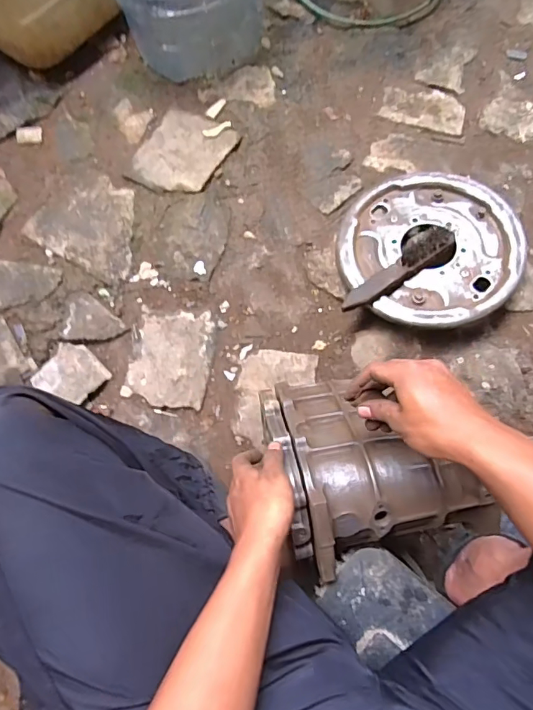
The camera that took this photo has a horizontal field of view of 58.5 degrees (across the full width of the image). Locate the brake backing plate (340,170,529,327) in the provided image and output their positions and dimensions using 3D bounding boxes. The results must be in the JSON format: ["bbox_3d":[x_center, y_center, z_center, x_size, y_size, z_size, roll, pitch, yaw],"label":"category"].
[{"bbox_3d":[0.269,-0.181,0.804,0.312,0.057,0.312,-3,69,8],"label":"brake backing plate"}]

